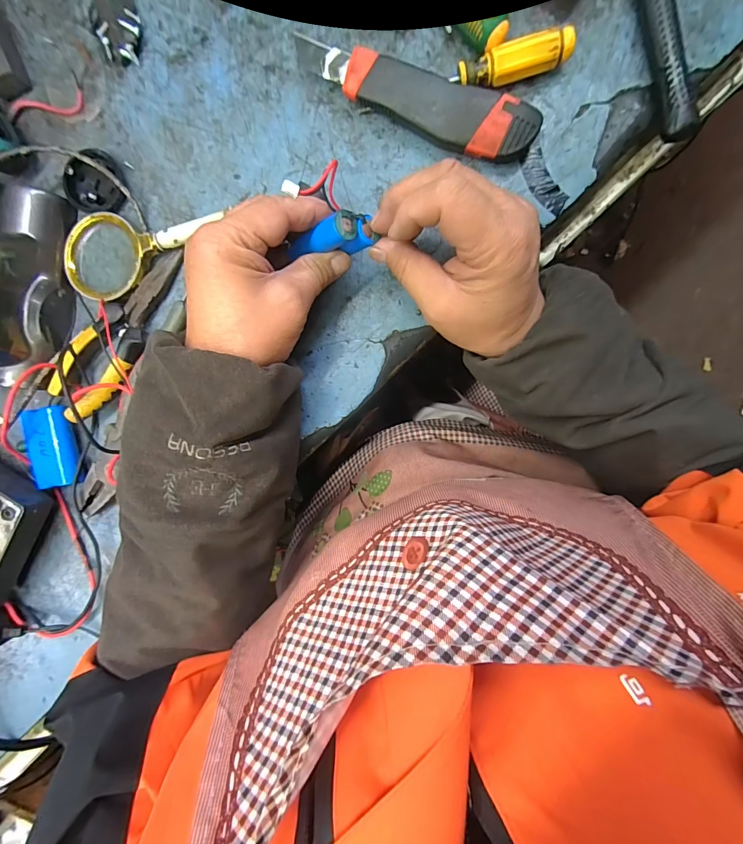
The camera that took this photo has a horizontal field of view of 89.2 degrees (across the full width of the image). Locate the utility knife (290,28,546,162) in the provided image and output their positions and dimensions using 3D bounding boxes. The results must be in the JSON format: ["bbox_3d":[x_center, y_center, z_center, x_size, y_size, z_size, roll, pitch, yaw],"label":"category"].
[{"bbox_3d":[0.031,-0.232,0.277,0.180,0.025,0.037,18,95,2],"label":"utility knife"}]

